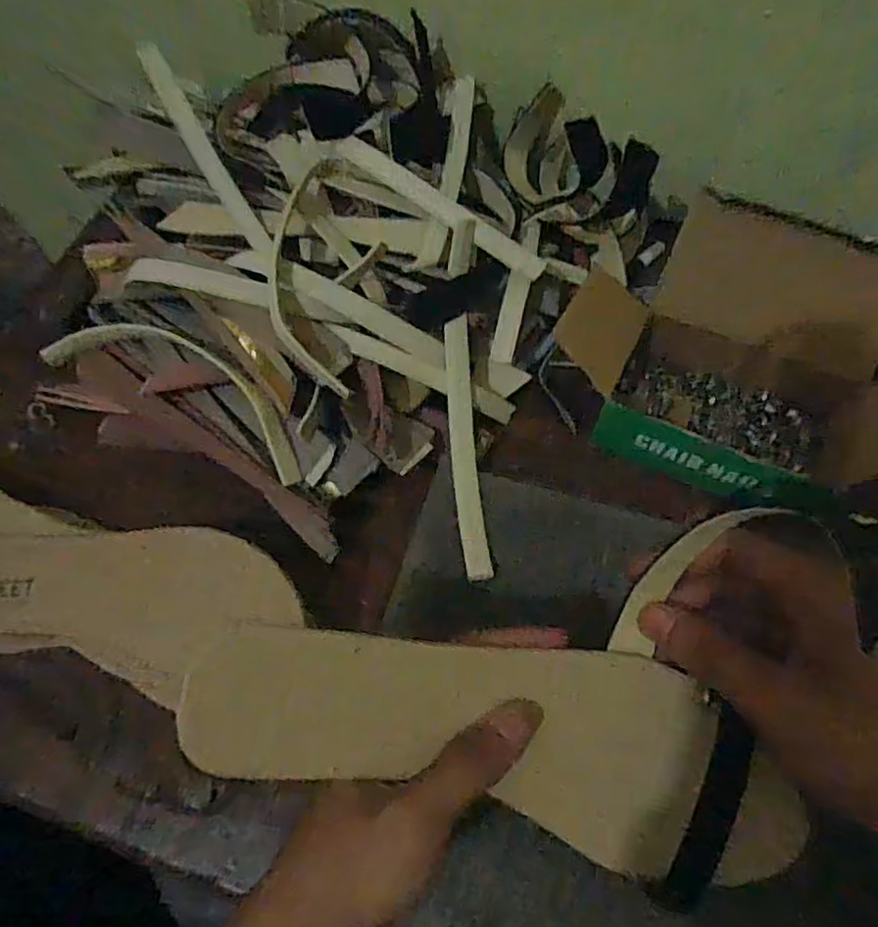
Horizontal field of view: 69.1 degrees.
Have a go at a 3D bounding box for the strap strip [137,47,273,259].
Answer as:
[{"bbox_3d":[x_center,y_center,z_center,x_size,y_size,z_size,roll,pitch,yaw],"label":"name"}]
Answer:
[{"bbox_3d":[-0.131,-0.174,0.360,0.014,0.007,0.128,-31,96,-10],"label":"strap strip"}]

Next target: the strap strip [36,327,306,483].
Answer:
[{"bbox_3d":[-0.148,-0.047,0.356,0.185,0.013,0.046,25,87,16],"label":"strap strip"}]

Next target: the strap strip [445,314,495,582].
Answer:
[{"bbox_3d":[0.014,-0.010,0.341,0.016,0.027,0.139,-5,68,0],"label":"strap strip"}]

